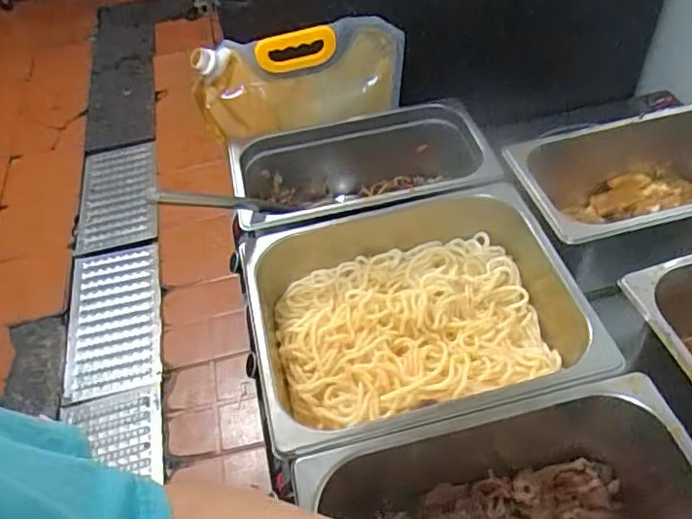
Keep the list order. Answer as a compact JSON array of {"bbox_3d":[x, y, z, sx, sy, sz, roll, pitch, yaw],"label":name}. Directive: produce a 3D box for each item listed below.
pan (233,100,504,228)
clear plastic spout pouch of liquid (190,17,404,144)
[{"bbox_3d":[0.020,-0.088,0.802,0.333,0.119,0.192,-6,49,0],"label":"pan"},{"bbox_3d":[-0.059,-0.243,0.815,0.282,0.138,0.086,-14,49,-6],"label":"clear plastic spout pouch of liquid"}]

